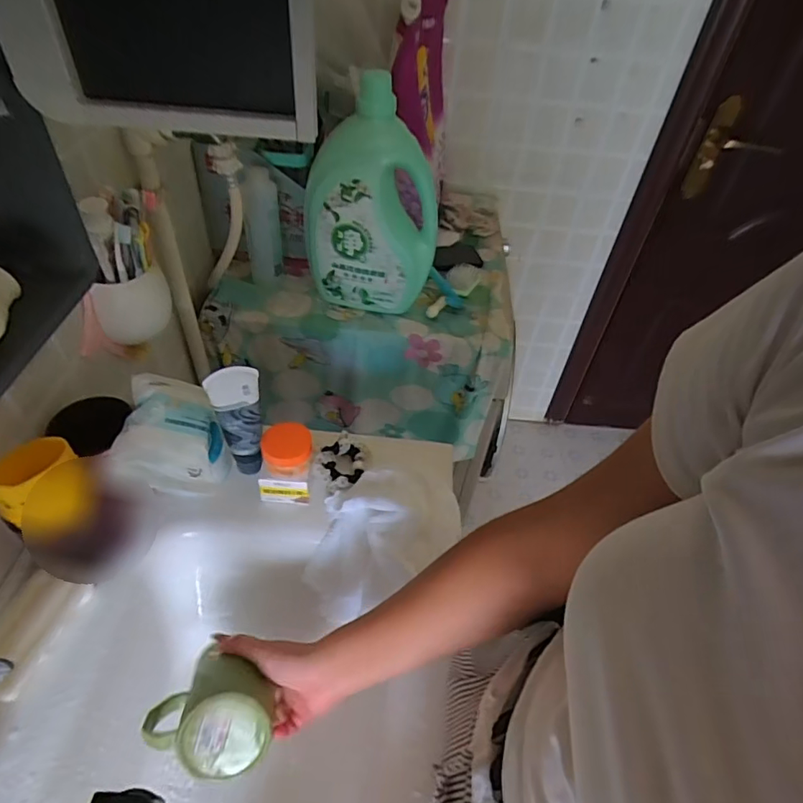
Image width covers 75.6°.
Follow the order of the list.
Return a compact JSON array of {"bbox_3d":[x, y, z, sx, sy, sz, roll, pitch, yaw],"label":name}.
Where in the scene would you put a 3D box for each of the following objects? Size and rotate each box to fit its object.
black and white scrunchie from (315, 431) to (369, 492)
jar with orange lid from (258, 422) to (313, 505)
[{"bbox_3d":[-0.075,0.077,0.668,0.060,0.019,0.087,14,46,9],"label":"black and white scrunchie"},{"bbox_3d":[-0.138,0.077,0.626,0.057,0.098,0.059,3,45,-2],"label":"jar with orange lid"}]

